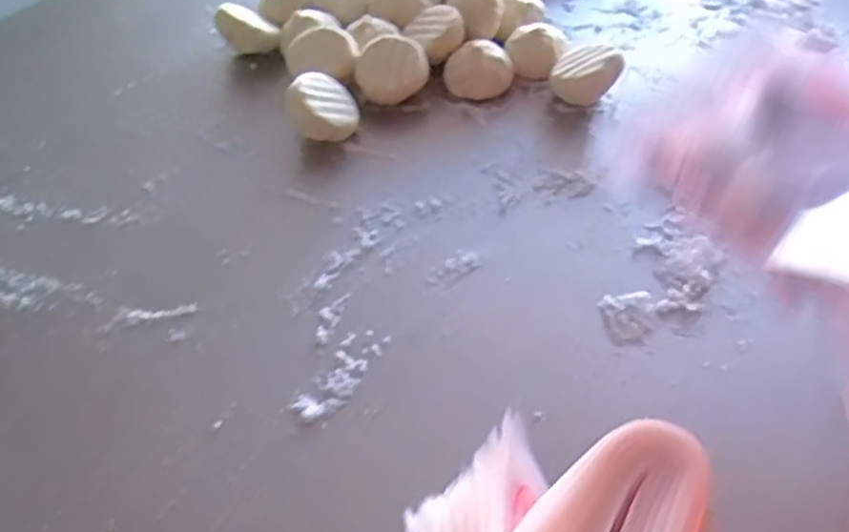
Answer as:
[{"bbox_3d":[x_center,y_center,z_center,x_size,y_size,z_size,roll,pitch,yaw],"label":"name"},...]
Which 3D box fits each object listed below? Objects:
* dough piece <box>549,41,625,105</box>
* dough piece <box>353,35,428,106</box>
[{"bbox_3d":[0.172,-0.204,0.798,0.070,0.059,0.033,2,49,3],"label":"dough piece"},{"bbox_3d":[-0.036,-0.214,0.820,0.074,0.028,0.077,0,80,3],"label":"dough piece"}]

